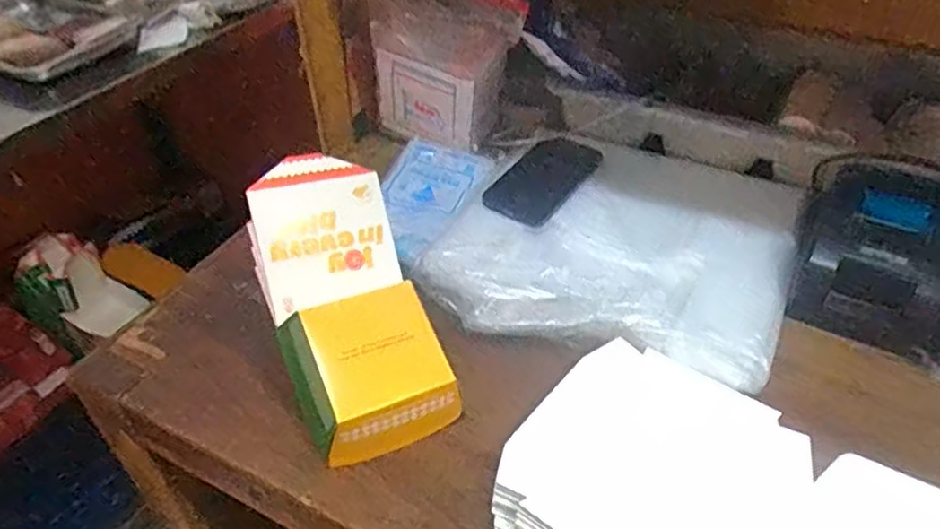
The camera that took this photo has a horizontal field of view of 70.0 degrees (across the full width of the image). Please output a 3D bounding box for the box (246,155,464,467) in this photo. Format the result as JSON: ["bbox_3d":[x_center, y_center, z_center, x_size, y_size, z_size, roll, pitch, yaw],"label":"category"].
[{"bbox_3d":[-0.102,0.028,0.534,0.119,0.066,0.241,-18,65,-15],"label":"box"}]

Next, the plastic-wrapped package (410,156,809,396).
[{"bbox_3d":[0.141,-0.027,0.655,0.321,0.044,0.286,14,43,18],"label":"plastic-wrapped package"}]

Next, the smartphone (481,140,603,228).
[{"bbox_3d":[0.080,-0.097,0.737,0.073,0.013,0.141,26,51,29],"label":"smartphone"}]

